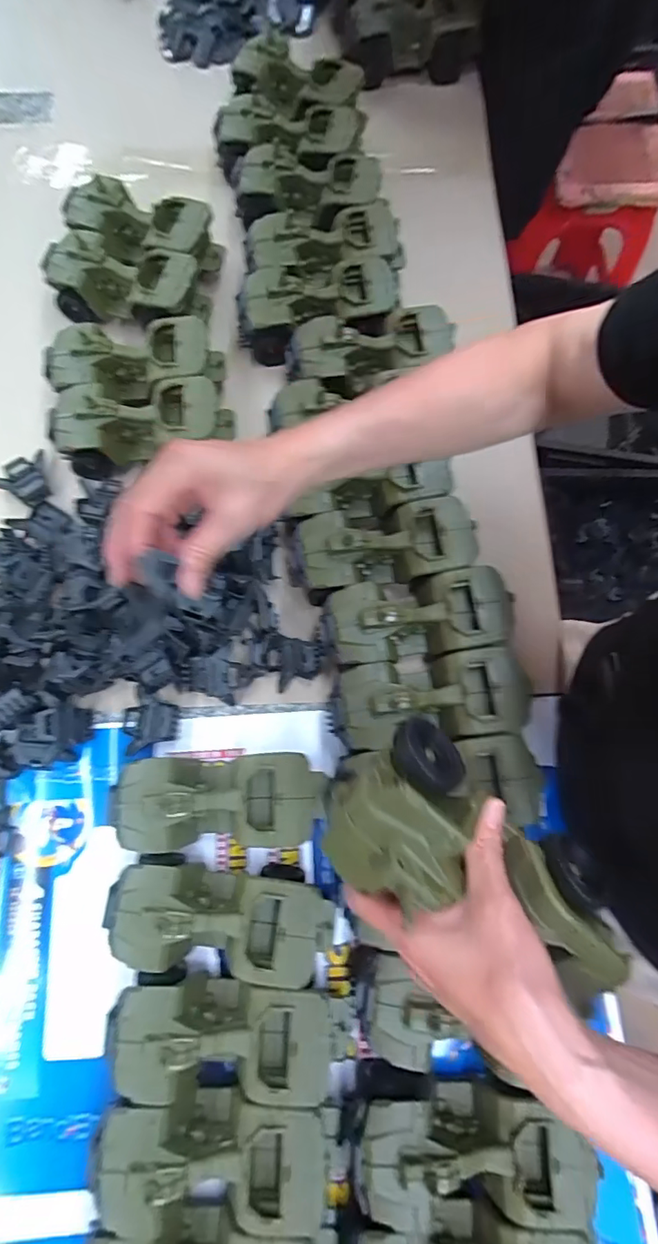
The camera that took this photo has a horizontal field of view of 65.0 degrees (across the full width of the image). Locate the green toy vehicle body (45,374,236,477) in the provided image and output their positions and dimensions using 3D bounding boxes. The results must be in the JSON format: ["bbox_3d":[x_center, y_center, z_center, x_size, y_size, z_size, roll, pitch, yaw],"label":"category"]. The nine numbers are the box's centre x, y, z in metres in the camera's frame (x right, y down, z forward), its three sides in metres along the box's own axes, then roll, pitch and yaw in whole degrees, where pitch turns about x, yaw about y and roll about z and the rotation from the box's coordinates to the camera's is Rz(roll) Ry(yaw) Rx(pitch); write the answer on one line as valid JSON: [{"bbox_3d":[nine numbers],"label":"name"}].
[{"bbox_3d":[-0.205,-0.219,0.571,0.192,0.068,0.083,-8,76,-3],"label":"green toy vehicle body"}]

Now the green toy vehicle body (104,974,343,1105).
[{"bbox_3d":[-0.085,0.342,0.434,0.182,0.083,0.076,1,76,0],"label":"green toy vehicle body"}]

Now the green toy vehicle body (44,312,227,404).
[{"bbox_3d":[-0.218,-0.293,0.582,0.191,0.061,0.093,-17,77,-5],"label":"green toy vehicle body"}]

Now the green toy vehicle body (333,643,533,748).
[{"bbox_3d":[0.096,0.075,0.505,0.187,0.079,0.082,-7,76,-2],"label":"green toy vehicle body"}]

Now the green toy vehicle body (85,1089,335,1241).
[{"bbox_3d":[-0.088,0.420,0.415,0.181,0.081,0.078,0,76,-1],"label":"green toy vehicle body"}]

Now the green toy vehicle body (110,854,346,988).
[{"bbox_3d":[-0.091,0.257,0.457,0.189,0.080,0.082,11,76,2],"label":"green toy vehicle body"}]

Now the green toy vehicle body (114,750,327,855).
[{"bbox_3d":[-0.098,0.164,0.478,0.184,0.080,0.077,-2,76,-1],"label":"green toy vehicle body"}]

